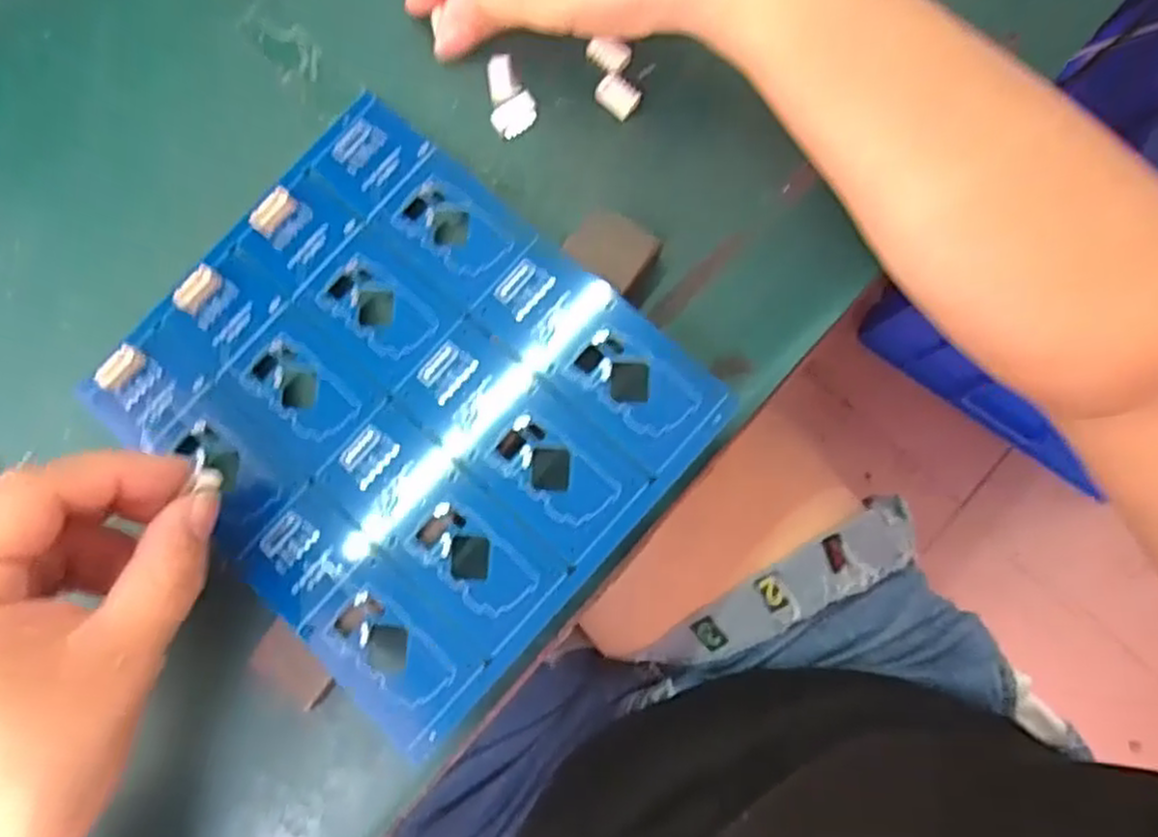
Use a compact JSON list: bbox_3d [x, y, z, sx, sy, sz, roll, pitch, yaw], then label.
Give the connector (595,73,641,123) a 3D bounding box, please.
[{"bbox_3d":[0.015,-0.124,0.292,0.016,0.006,0.012,39,86,5],"label":"connector"}]

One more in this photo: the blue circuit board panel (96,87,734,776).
[{"bbox_3d":[-0.065,-0.007,0.271,0.185,0.005,0.160,41,87,12],"label":"blue circuit board panel"}]

